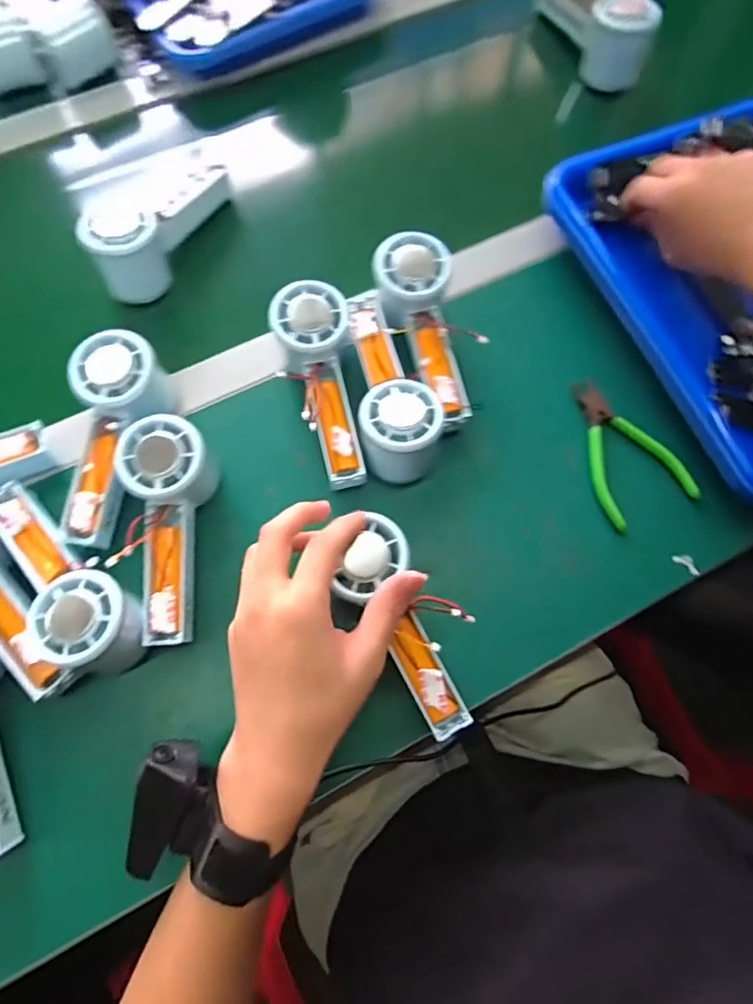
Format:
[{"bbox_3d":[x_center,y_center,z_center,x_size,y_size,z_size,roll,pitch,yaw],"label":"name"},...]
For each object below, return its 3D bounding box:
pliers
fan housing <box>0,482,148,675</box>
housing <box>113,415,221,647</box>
[{"bbox_3d":[0.187,-0.043,0.425,0.068,0.008,0.118,-25,73,-10],"label":"pliers"},{"bbox_3d":[-0.214,0.050,0.367,0.152,0.059,0.056,41,75,12],"label":"fan housing"},{"bbox_3d":[-0.142,0.019,0.388,0.052,0.055,0.148,-4,89,-3],"label":"housing"}]

